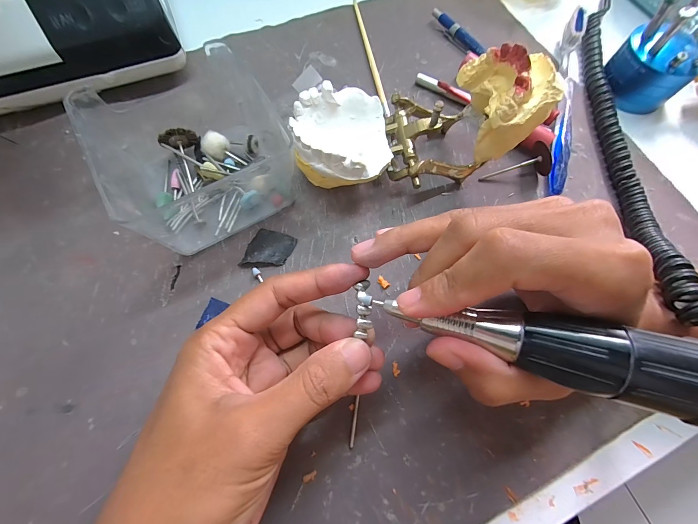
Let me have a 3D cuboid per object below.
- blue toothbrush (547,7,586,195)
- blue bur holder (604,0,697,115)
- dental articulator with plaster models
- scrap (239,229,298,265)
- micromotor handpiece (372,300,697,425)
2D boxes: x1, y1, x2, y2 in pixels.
[{"bbox_3d":[0.174,-0.133,0.250,0.011,0.023,0.181,16,70,4],"label":"blue toothbrush"},{"bbox_3d":[0.249,-0.166,0.238,0.054,0.067,0.057,-43,77,-15],"label":"blue bur holder"},{"bbox_3d":[0.039,-0.087,0.200,0.148,0.077,0.065,-9,71,-5],"label":"dental articulator with plaster models"},{"bbox_3d":[-0.053,-0.008,0.205,0.028,0.006,0.028,19,71,5],"label":"scrap"},{"bbox_3d":[0.101,0.035,0.103,0.179,0.022,0.026,12,70,18],"label":"micromotor handpiece"}]

